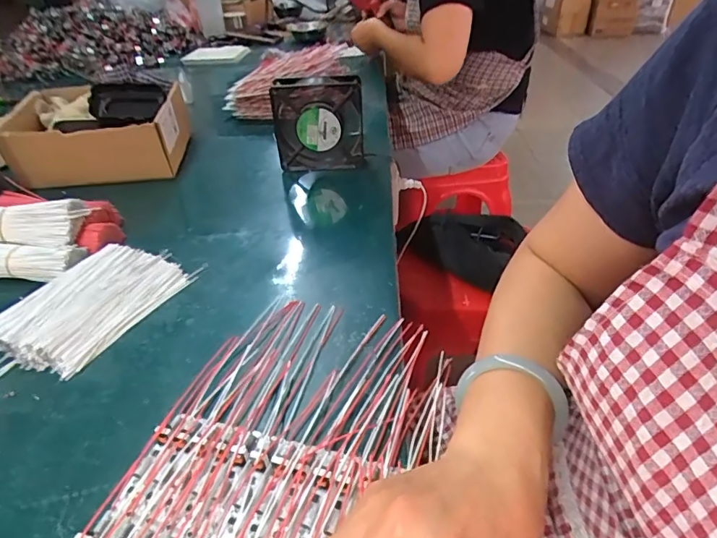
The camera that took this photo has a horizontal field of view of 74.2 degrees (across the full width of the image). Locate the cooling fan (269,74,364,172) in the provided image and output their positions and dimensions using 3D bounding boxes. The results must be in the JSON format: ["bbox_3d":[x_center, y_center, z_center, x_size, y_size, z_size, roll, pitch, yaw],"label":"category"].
[{"bbox_3d":[-0.051,-0.184,0.642,0.117,0.135,0.033,-11,37,-10],"label":"cooling fan"}]

